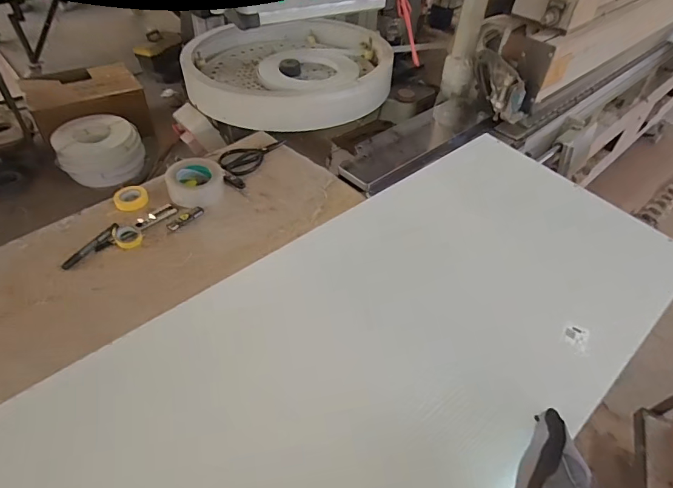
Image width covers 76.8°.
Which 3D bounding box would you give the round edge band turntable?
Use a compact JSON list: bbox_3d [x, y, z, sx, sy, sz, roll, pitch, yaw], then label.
[{"bbox_3d":[-0.164,-0.605,1.463,0.633,0.160,0.548,-3,45,-8],"label":"round edge band turntable"}]

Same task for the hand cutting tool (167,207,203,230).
[{"bbox_3d":[-0.317,-0.054,0.894,0.020,0.010,0.082,33,51,25],"label":"hand cutting tool"}]

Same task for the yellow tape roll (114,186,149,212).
[{"bbox_3d":[-0.449,-0.101,0.929,0.067,0.023,0.071,2,45,-2],"label":"yellow tape roll"}]

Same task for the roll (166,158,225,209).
[{"bbox_3d":[-0.310,-0.137,0.940,0.116,0.053,0.118,-3,45,-8],"label":"roll"}]

